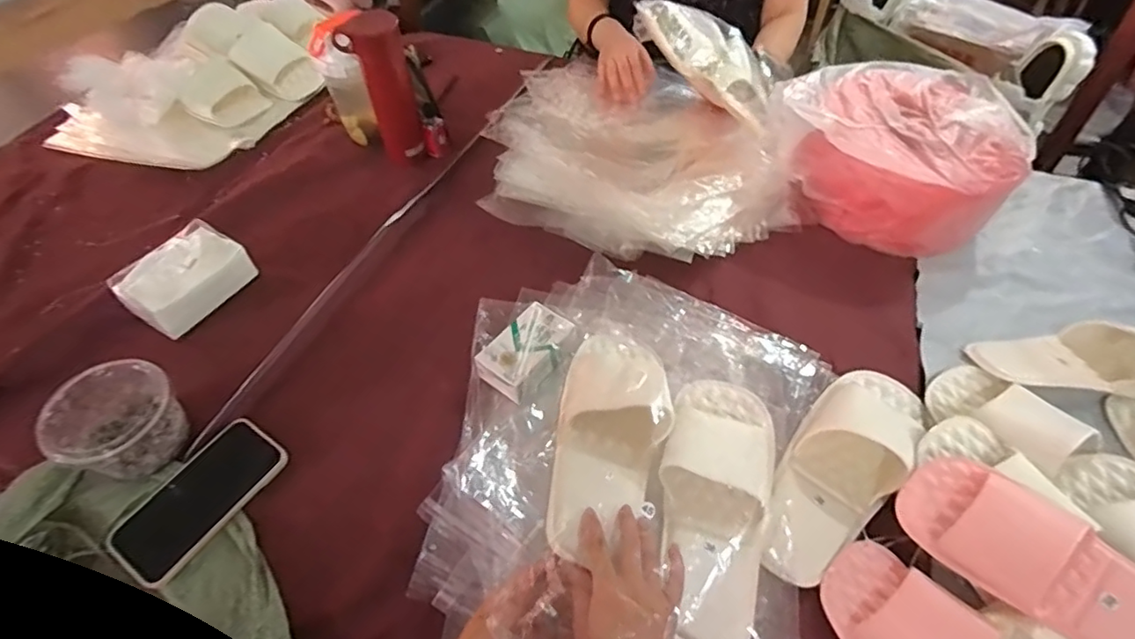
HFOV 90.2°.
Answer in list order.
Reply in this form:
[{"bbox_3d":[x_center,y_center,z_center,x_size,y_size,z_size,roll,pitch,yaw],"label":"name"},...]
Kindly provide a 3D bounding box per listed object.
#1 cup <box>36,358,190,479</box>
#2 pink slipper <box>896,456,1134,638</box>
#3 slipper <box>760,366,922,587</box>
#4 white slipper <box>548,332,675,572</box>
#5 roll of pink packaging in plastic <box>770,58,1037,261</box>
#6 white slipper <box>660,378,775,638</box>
[{"bbox_3d":[-0.466,0.103,0.588,0.100,0.074,0.109,0,53,0],"label":"cup"},{"bbox_3d":[0.411,0.211,0.476,0.230,0.076,0.096,38,62,25],"label":"pink slipper"},{"bbox_3d":[0.286,0.150,0.590,0.106,0.043,0.278,33,59,23],"label":"slipper"},{"bbox_3d":[0.044,0.107,0.571,0.109,0.068,0.252,12,51,10],"label":"white slipper"},{"bbox_3d":[0.473,-0.245,0.828,0.303,0.145,0.280,0,53,0],"label":"roll of pink packaging in plastic"},{"bbox_3d":[0.146,0.165,0.543,0.108,0.045,0.264,9,53,7],"label":"white slipper"}]

